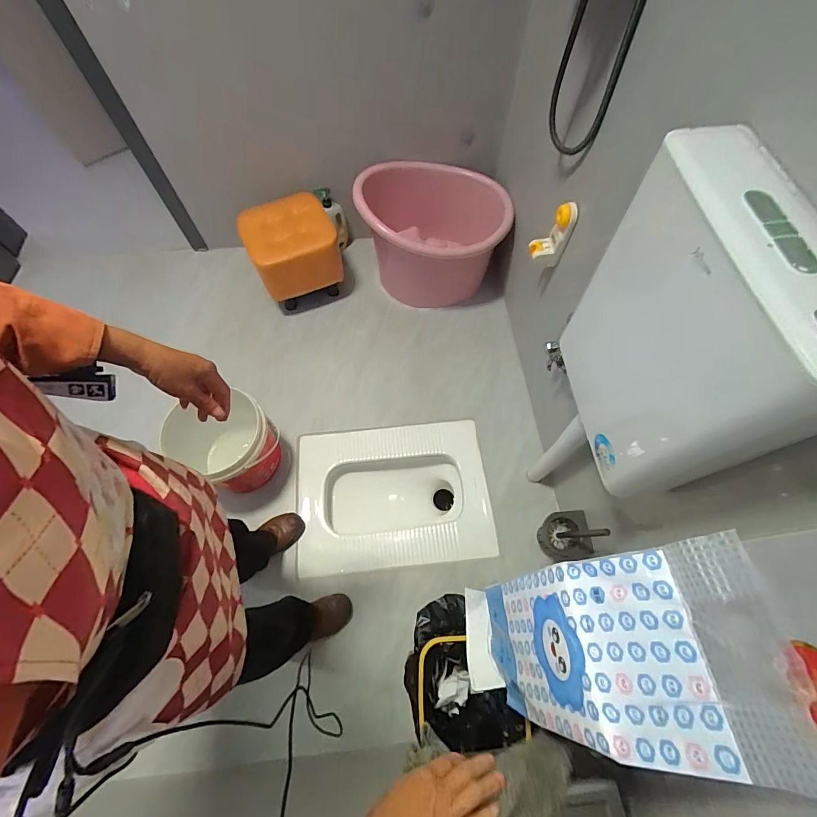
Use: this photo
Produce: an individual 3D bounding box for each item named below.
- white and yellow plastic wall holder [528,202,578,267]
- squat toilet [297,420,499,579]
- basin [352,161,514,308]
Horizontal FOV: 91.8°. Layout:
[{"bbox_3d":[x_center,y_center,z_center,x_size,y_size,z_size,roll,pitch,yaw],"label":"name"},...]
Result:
[{"bbox_3d":[0.364,-0.444,1.015,0.082,0.188,0.031,13,66,9],"label":"white and yellow plastic wall holder"},{"bbox_3d":[-0.046,0.307,1.345,0.595,0.198,0.446,-6,64,0],"label":"squat toilet"},{"bbox_3d":[0.094,-0.661,1.487,0.506,0.357,0.506,-1,64,3],"label":"basin"}]

